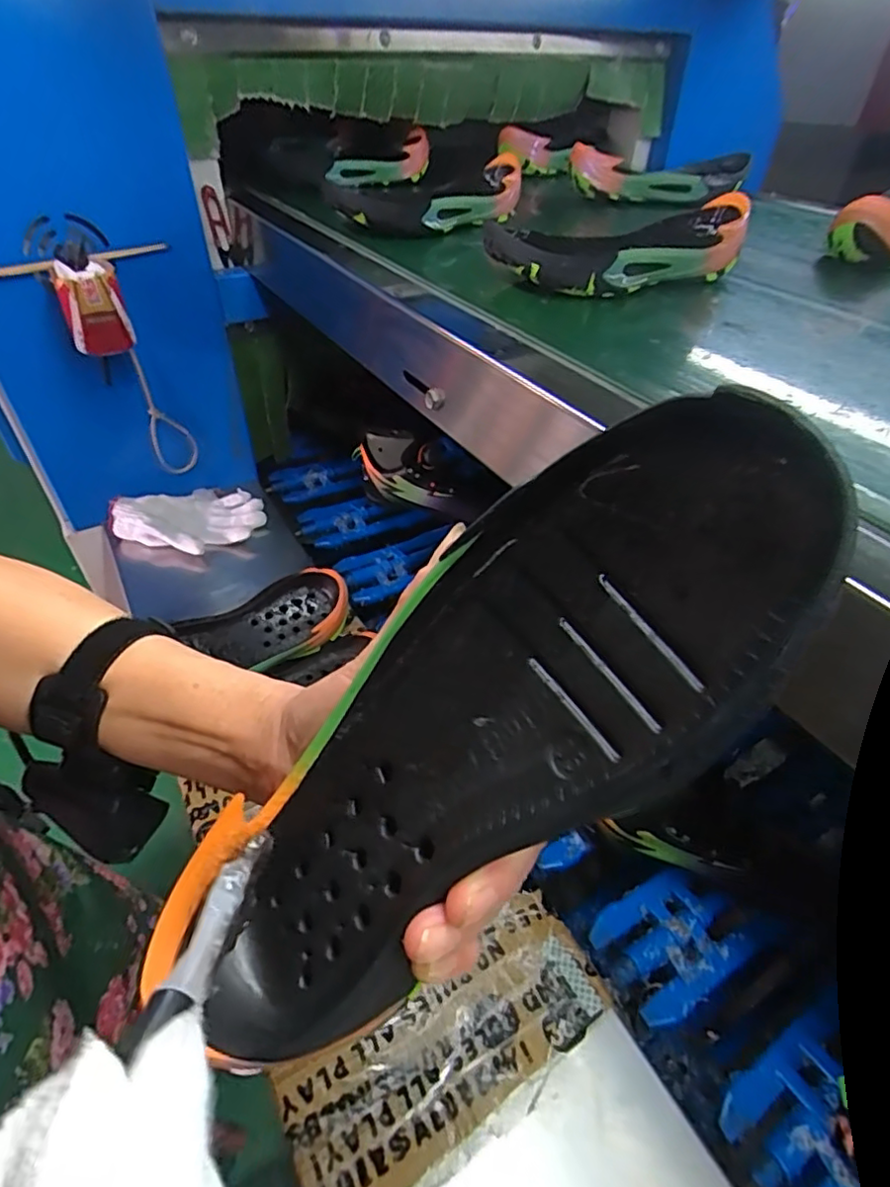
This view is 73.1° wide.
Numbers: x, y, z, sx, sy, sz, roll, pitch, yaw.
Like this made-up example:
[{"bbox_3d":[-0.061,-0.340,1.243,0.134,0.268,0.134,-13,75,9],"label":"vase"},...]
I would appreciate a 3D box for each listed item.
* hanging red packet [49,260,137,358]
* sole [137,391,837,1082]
[{"bbox_3d":[-0.404,-0.327,0.693,0.064,0.092,0.060,-22,44,-21],"label":"hanging red packet"},{"bbox_3d":[-0.004,0.044,0.181,0.042,0.242,0.087,28,24,-38],"label":"sole"}]

